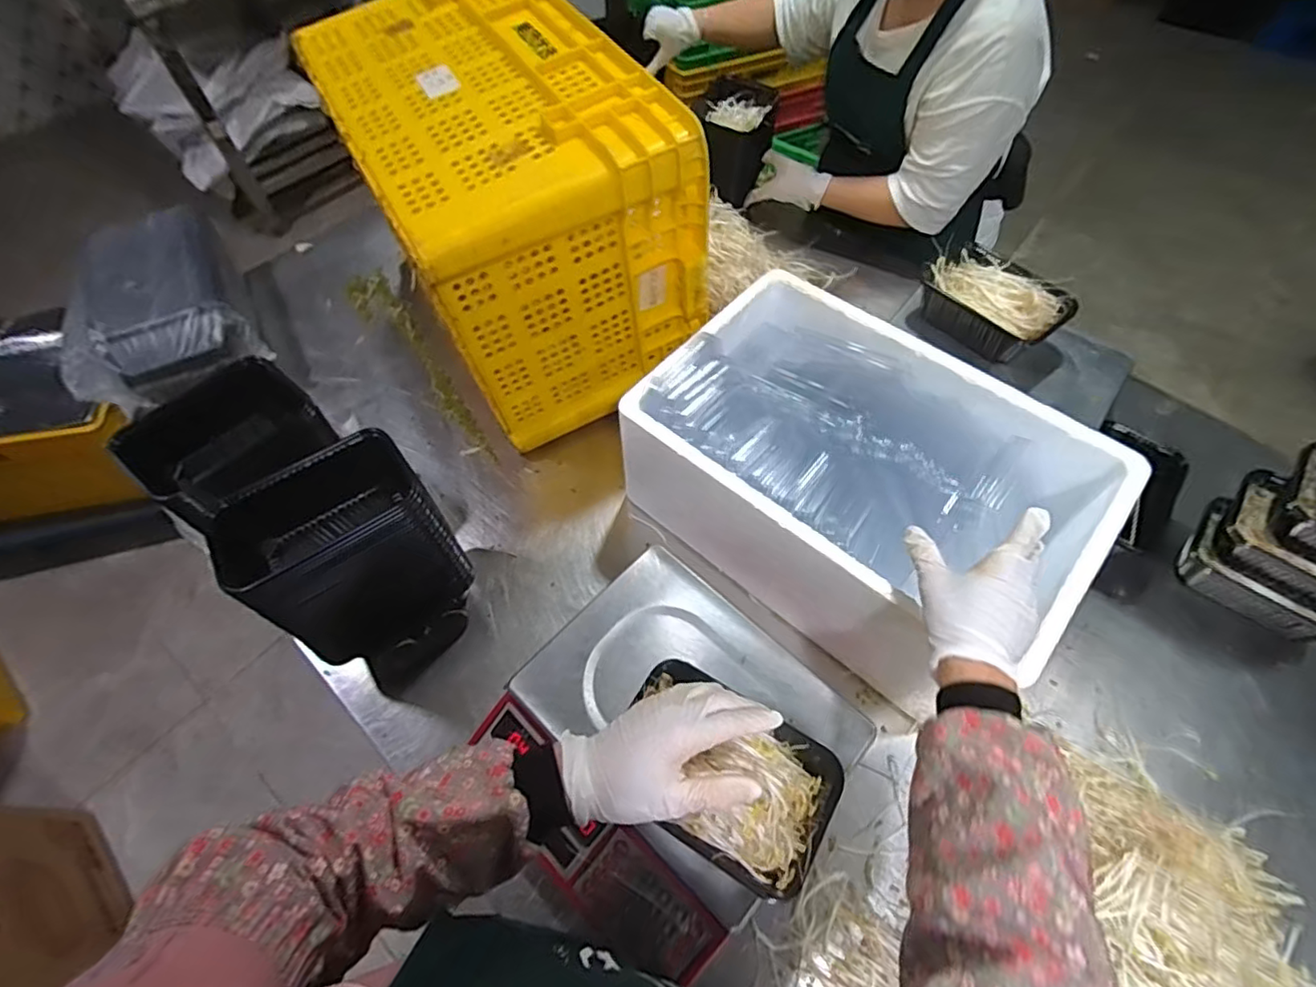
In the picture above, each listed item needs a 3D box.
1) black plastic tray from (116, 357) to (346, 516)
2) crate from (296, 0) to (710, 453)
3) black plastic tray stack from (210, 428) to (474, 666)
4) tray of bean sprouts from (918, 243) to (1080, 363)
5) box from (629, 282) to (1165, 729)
[{"bbox_3d":[-0.484,-0.062,0.669,0.117,0.077,0.179,34,65,18],"label":"black plastic tray"},{"bbox_3d":[-0.213,-0.389,0.811,0.317,0.372,0.524,-26,63,-15],"label":"crate"},{"bbox_3d":[-0.322,0.078,0.646,0.176,0.222,0.145,-39,67,-21],"label":"black plastic tray stack"},{"bbox_3d":[0.446,-0.258,0.793,0.119,0.070,0.182,-38,66,-20],"label":"tray of bean sprouts"},{"bbox_3d":[0.230,-0.012,0.703,0.467,0.190,0.309,36,64,20],"label":"box"}]

